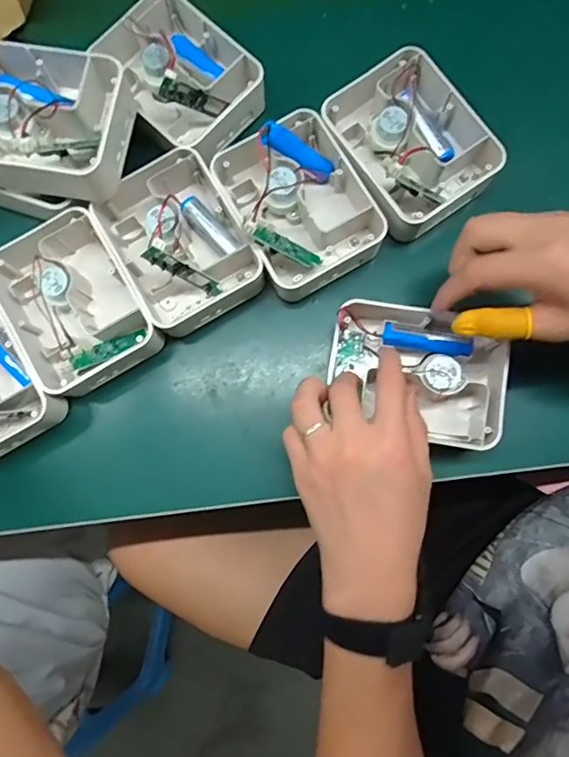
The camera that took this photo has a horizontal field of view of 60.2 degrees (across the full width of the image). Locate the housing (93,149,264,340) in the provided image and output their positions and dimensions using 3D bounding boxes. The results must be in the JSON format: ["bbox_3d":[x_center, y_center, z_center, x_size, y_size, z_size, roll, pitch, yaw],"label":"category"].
[{"bbox_3d":[-0.087,-0.111,0.403,0.098,0.050,0.134,-30,79,-5],"label":"housing"}]

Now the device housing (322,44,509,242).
[{"bbox_3d":[0.099,-0.193,0.407,0.104,0.048,0.135,-36,80,-6],"label":"device housing"}]

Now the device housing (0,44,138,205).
[{"bbox_3d":[-0.188,-0.198,0.378,0.125,0.046,0.102,8,78,3],"label":"device housing"}]

